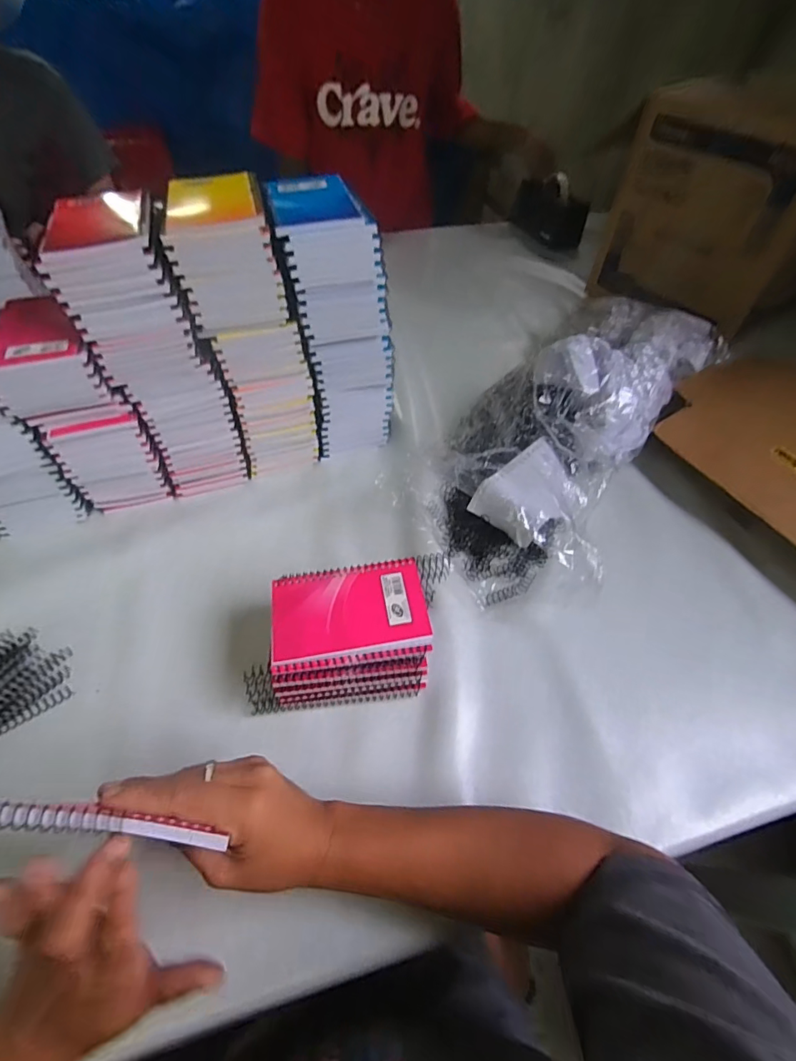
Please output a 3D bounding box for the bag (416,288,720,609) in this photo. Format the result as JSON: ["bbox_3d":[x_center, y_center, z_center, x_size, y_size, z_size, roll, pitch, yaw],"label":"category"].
[{"bbox_3d":[0.208,-0.145,0.566,0.236,0.128,0.508,27,58,19],"label":"bag"}]

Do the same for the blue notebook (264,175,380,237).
[{"bbox_3d":[-0.080,-0.317,0.451,0.084,0.010,0.119,-13,53,-12],"label":"blue notebook"}]

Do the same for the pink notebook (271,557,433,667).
[{"bbox_3d":[-0.042,0.066,0.399,0.128,0.006,0.083,-7,51,-6],"label":"pink notebook"}]

